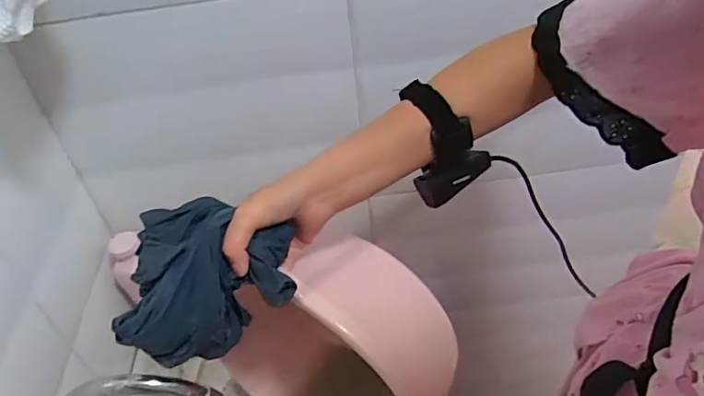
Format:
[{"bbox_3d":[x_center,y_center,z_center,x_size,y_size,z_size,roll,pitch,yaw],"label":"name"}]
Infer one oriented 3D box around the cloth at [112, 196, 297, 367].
[{"bbox_3d":[-0.120,0.071,0.476,0.137,0.103,0.132,-7,41,0],"label":"cloth"}]

